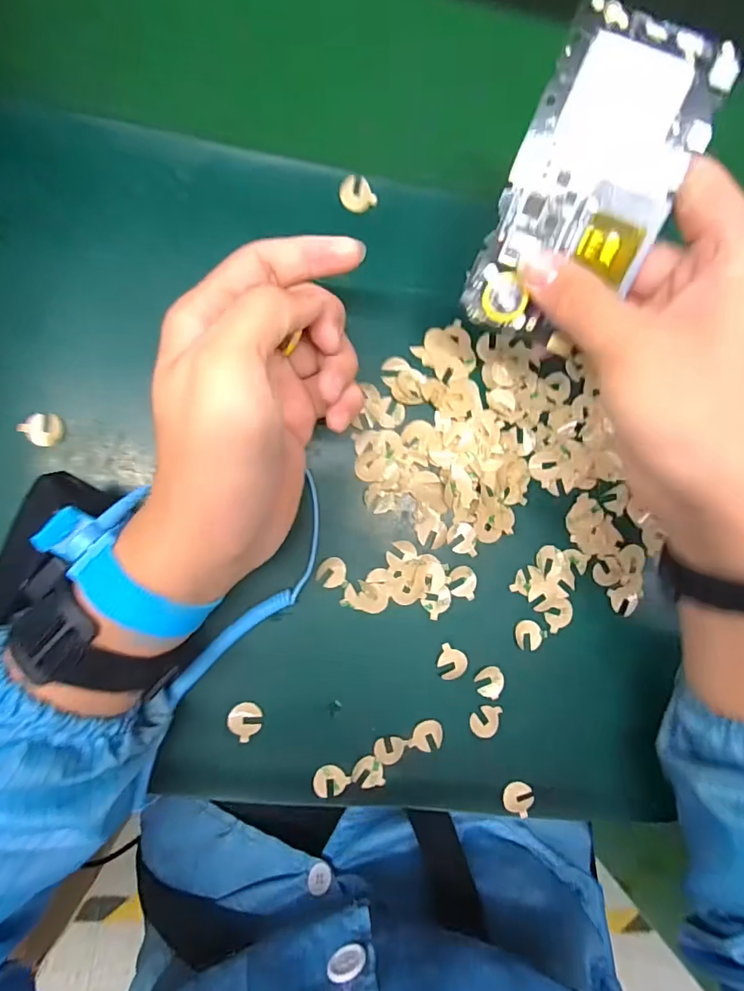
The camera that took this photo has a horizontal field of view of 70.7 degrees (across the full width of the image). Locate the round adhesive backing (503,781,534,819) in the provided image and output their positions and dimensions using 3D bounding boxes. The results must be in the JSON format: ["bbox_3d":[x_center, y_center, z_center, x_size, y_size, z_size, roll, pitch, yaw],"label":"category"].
[{"bbox_3d":[0.086,0.176,0.304,0.019,0.004,0.017,38,82,-4],"label":"round adhesive backing"}]

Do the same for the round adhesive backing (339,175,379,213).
[{"bbox_3d":[-0.009,-0.174,0.303,0.018,0.004,0.020,-39,115,7],"label":"round adhesive backing"}]

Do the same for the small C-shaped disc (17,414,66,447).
[{"bbox_3d":[-0.174,-0.035,0.277,0.018,0.004,0.018,0,87,-8],"label":"small C-shaped disc"}]

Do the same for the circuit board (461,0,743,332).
[{"bbox_3d":[0.092,-0.130,0.224,0.066,0.004,0.125,25,109,3],"label":"circuit board"}]

